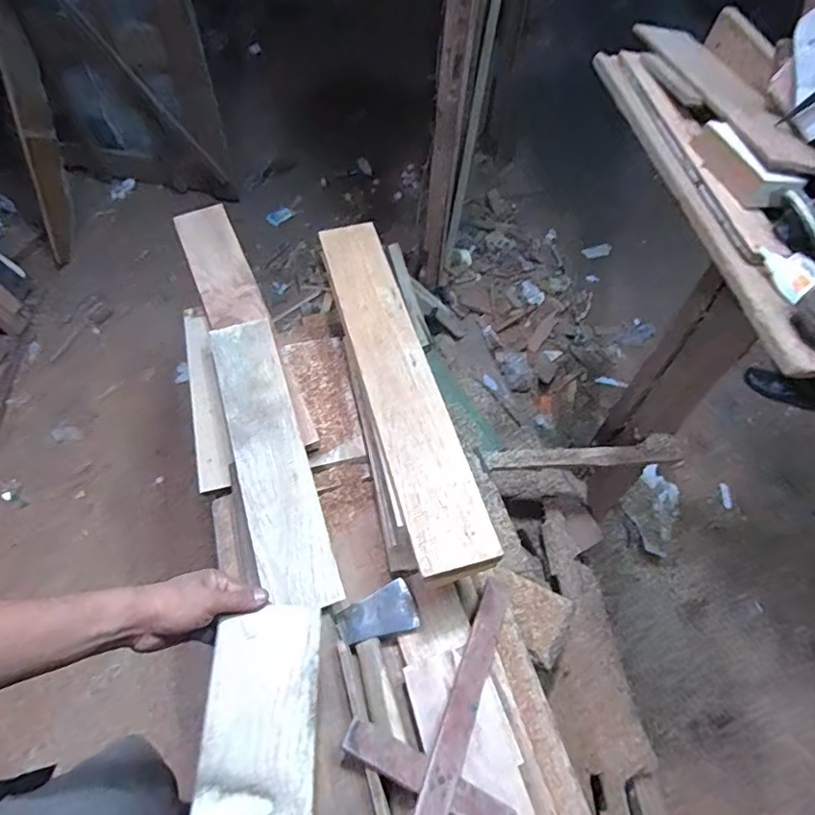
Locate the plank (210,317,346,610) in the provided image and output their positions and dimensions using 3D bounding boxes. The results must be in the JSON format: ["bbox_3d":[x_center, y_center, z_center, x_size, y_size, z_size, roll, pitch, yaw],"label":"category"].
[{"bbox_3d":[-0.217,0.065,0.841,0.105,0.026,0.491,-15,61,-12],"label":"plank"}]

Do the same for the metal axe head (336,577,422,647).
[{"bbox_3d":[-0.041,0.300,0.770,0.110,0.007,0.069,-29,72,-11],"label":"metal axe head"}]

